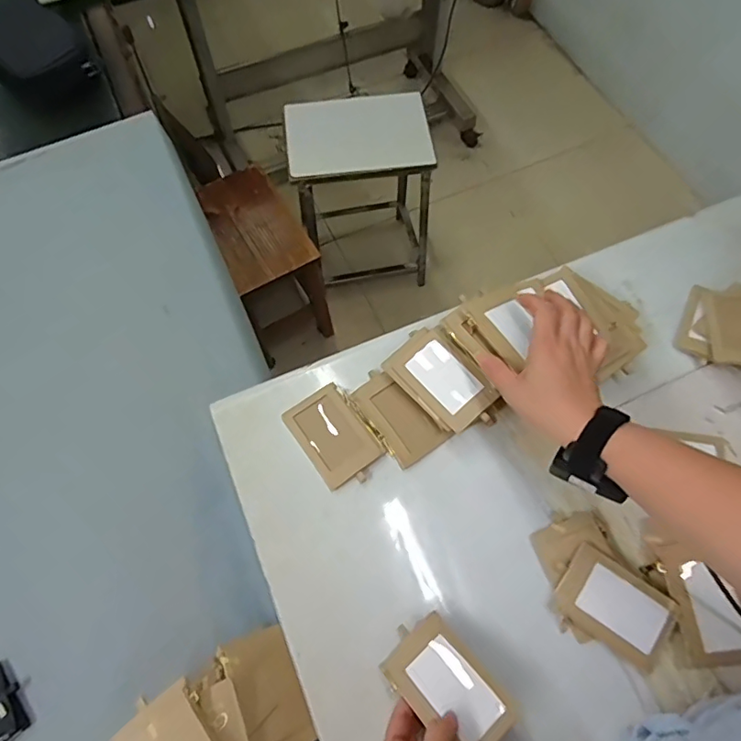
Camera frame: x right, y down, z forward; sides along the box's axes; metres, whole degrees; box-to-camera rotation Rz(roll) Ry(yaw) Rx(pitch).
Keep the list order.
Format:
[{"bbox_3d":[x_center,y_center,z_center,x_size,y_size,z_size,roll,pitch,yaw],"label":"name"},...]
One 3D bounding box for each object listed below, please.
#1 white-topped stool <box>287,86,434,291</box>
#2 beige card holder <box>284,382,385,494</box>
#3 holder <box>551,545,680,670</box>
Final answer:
[{"bbox_3d":[-0.019,-0.458,1.387,0.337,0.522,0.285,-4,67,-1],"label":"white-topped stool"},{"bbox_3d":[-0.042,0.075,0.598,0.076,0.005,0.111,-33,70,-13],"label":"beige card holder"},{"bbox_3d":[0.244,0.233,0.514,0.109,0.009,0.073,34,71,14],"label":"holder"}]

